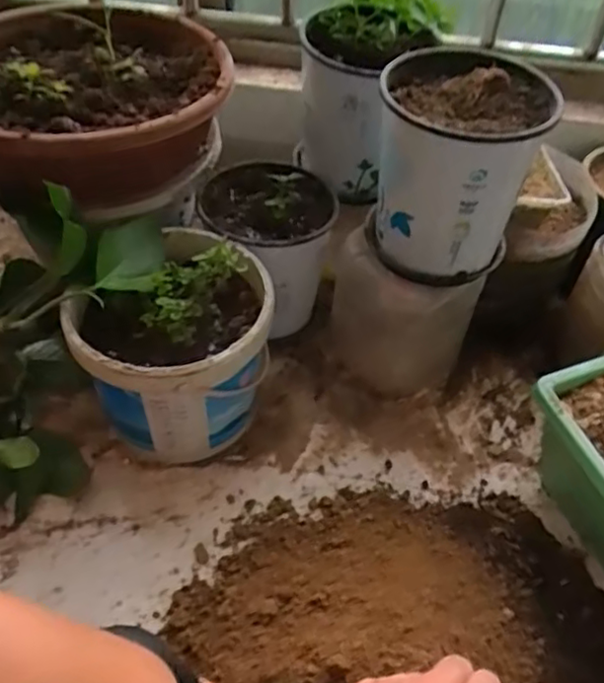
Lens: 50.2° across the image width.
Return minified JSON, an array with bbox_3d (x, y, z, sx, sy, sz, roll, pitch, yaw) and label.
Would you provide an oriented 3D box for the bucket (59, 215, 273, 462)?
[{"bbox_3d":[-0.130,0.004,0.697,0.186,0.214,0.199,1,49,-2],"label":"bucket"}]

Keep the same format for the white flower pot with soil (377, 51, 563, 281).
[{"bbox_3d":[0.147,-0.164,0.640,0.142,0.181,0.146,1,49,-2],"label":"white flower pot with soil"}]

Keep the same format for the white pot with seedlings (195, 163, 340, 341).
[{"bbox_3d":[-0.042,-0.113,0.795,0.132,0.176,0.162,-28,56,-24],"label":"white pot with seedlings"}]

